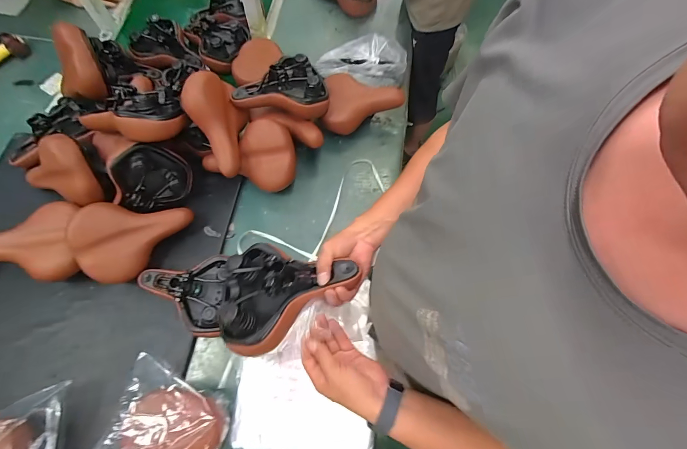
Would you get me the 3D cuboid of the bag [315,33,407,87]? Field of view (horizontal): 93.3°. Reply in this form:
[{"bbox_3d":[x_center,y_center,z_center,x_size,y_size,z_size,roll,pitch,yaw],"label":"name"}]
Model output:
[{"bbox_3d":[0.059,-0.517,1.034,0.282,0.061,0.172,0,69,-3],"label":"bag"}]

